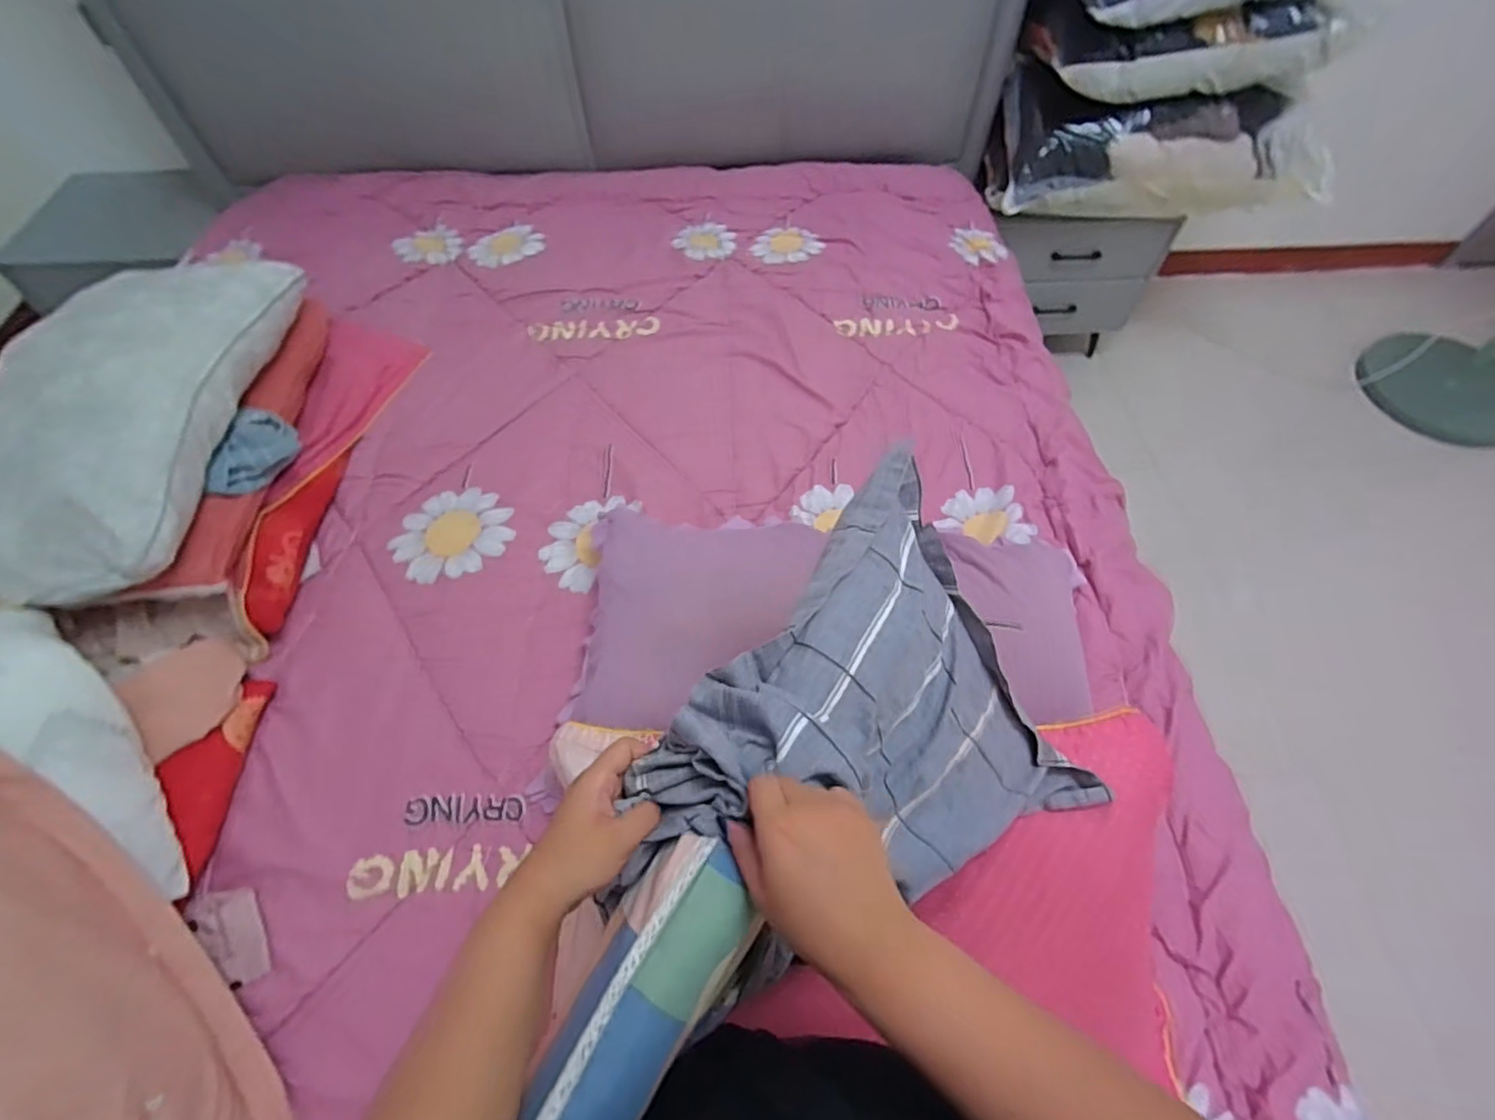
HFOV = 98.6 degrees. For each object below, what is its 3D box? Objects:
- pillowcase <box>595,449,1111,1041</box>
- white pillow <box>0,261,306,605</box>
[{"bbox_3d":[0.108,0.157,0.519,0.316,0.238,0.285,-38,66,-19],"label":"pillowcase"},{"bbox_3d":[-0.861,-0.225,0.872,0.301,0.137,0.555,-3,59,-1],"label":"white pillow"}]

